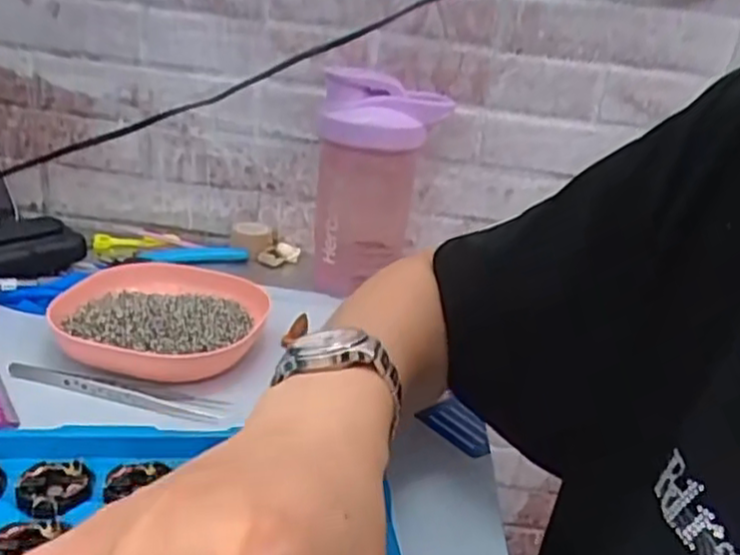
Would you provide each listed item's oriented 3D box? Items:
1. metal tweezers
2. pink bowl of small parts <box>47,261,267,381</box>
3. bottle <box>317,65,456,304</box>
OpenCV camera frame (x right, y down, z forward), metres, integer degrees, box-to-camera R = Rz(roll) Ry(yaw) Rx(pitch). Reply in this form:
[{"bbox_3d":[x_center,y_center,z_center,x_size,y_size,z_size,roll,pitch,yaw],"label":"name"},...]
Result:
[{"bbox_3d":[-0.154,0.068,0.427,0.136,0.010,0.013,10,22,6],"label":"metal tweezers"},{"bbox_3d":[-0.142,0.031,0.489,0.136,0.030,0.132,9,22,2],"label":"pink bowl of small parts"},{"bbox_3d":[0.002,-0.079,0.598,0.094,0.178,0.078,7,22,-3],"label":"bottle"}]

